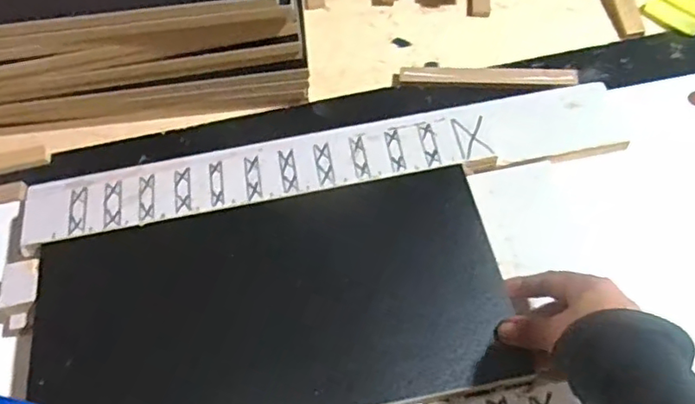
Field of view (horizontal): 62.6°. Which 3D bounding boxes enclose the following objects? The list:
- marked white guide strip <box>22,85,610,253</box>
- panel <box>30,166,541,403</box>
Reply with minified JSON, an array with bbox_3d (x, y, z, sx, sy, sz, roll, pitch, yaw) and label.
[{"bbox_3d":[-0.017,-0.033,0.513,0.529,0.022,0.069,-11,54,-3],"label":"marked white guide strip"},{"bbox_3d":[-0.058,0.081,0.446,0.351,0.024,0.174,-10,58,-2],"label":"panel"}]

